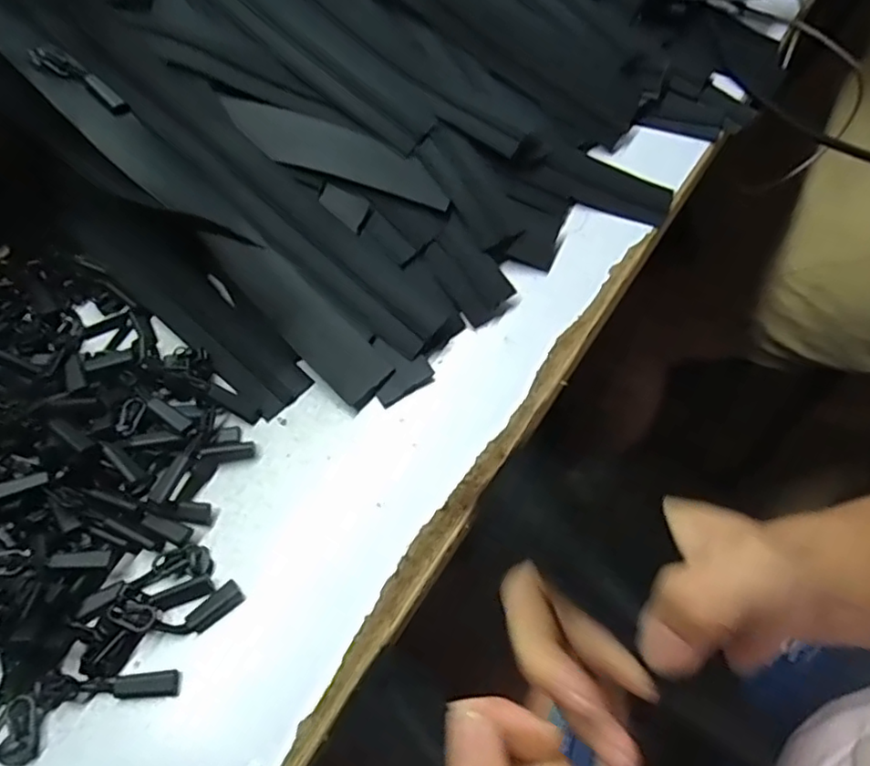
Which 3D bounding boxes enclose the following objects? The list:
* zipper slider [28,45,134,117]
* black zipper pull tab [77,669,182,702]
[{"bbox_3d":[-0.189,-0.161,0.328,0.060,0.004,0.015,34,66,3],"label":"zipper slider"},{"bbox_3d":[-0.121,0.119,0.243,0.039,0.004,0.010,-3,62,-2],"label":"black zipper pull tab"}]

